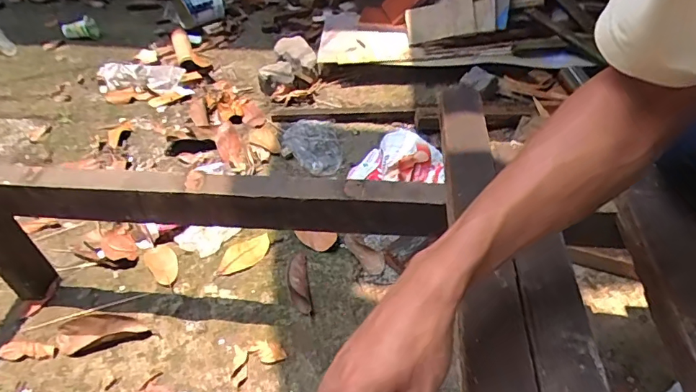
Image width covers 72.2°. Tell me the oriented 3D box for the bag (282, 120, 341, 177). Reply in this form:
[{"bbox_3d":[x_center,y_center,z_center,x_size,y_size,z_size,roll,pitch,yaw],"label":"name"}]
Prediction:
[{"bbox_3d":[-0.082,-0.121,1.162,0.140,0.036,0.196,-19,48,-18],"label":"bag"}]

